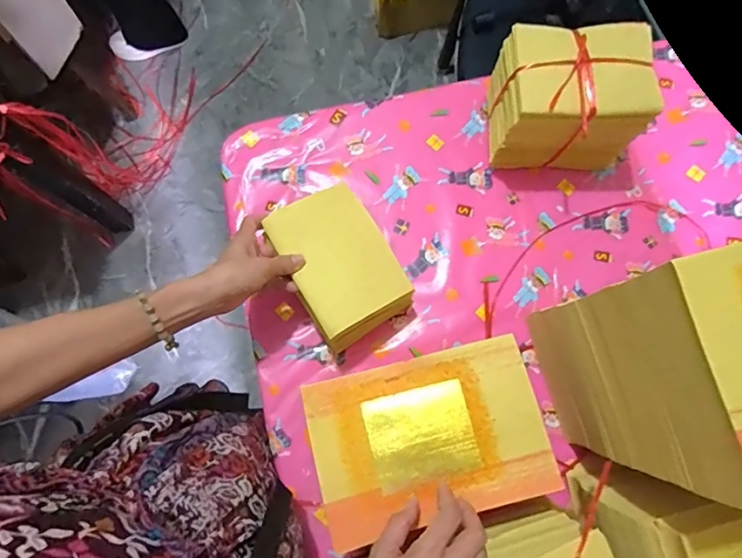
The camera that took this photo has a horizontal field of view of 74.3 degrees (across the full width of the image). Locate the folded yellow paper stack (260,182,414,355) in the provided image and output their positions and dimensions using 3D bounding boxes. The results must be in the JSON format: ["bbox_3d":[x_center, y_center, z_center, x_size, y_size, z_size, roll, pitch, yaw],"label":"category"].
[{"bbox_3d":[-0.036,-0.020,0.564,0.114,0.033,0.171,-31,80,-7],"label":"folded yellow paper stack"}]

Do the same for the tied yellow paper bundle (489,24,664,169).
[{"bbox_3d":[0.246,-0.226,0.632,0.167,0.147,0.122,0,78,-1],"label":"tied yellow paper bundle"}]

